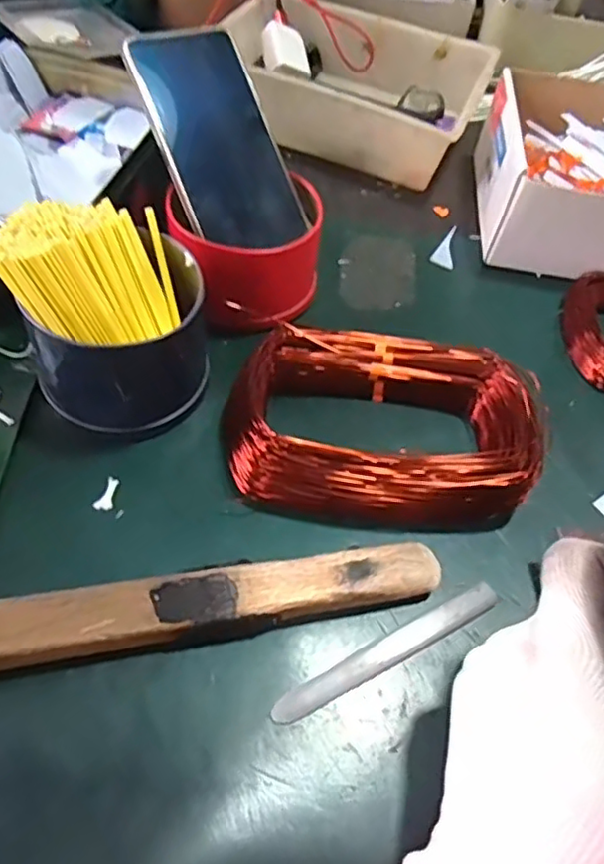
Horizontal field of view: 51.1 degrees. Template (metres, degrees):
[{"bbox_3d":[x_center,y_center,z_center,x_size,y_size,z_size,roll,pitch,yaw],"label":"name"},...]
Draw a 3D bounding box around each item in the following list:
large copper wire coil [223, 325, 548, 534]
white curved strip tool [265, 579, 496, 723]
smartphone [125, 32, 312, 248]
[{"bbox_3d":[0.051,-0.009,0.374,0.183,0.033,0.127,7,55,-2],"label":"large copper wire coil"},{"bbox_3d":[0.044,0.109,0.314,0.127,0.004,0.015,-22,61,-20],"label":"white curved strip tool"},{"bbox_3d":[-0.053,-0.190,0.413,0.077,0.005,0.149,-24,93,-25],"label":"smartphone"}]

